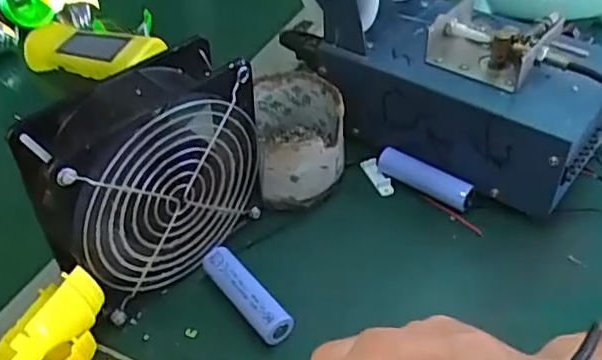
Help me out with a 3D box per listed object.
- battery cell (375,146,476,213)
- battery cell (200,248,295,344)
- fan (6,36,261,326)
[{"bbox_3d":[0.081,-0.001,0.413,0.066,0.021,0.015,25,48,29],"label":"battery cell"},{"bbox_3d":[-0.031,0.063,0.348,0.017,0.020,0.066,-30,47,-27],"label":"battery cell"},{"bbox_3d":[-0.082,0.005,0.339,0.051,0.125,0.124,27,49,31],"label":"fan"}]

